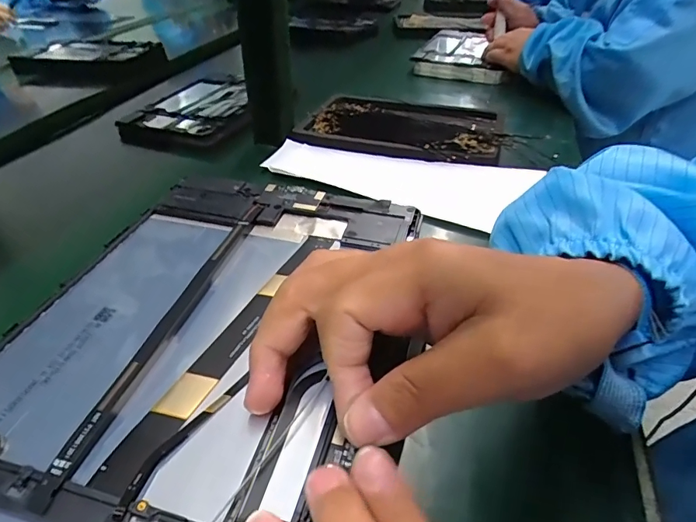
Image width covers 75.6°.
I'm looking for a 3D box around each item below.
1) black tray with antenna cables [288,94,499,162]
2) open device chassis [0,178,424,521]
[{"bbox_3d":[0.068,-0.176,0.582,0.241,0.017,0.158,11,39,14],"label":"black tray with antenna cables"},{"bbox_3d":[-0.066,0.033,0.178,0.137,0.009,0.233,11,40,12],"label":"open device chassis"}]

